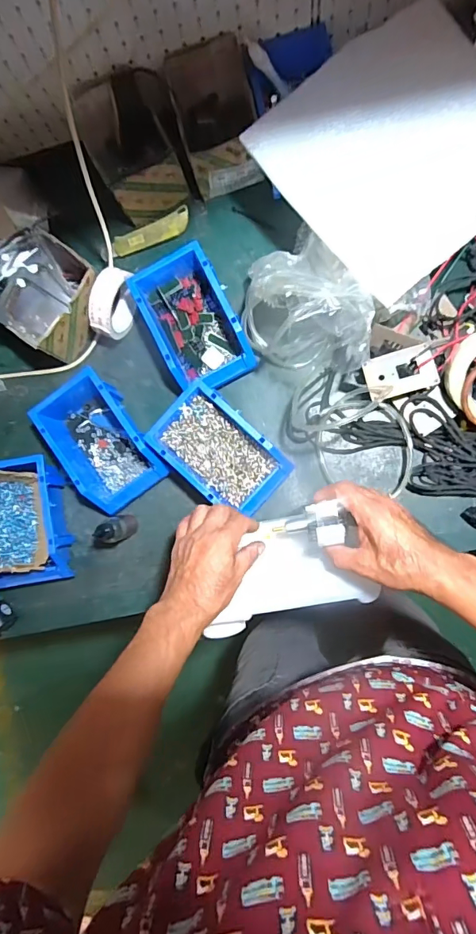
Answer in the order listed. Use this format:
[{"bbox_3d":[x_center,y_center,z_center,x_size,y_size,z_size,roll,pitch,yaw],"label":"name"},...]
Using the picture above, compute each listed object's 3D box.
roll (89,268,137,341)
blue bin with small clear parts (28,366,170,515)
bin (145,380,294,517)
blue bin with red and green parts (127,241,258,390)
[{"bbox_3d":[-0.180,-0.236,0.664,0.036,0.087,0.093,20,91,7],"label":"roll"},{"bbox_3d":[-0.202,-0.038,0.671,0.122,0.082,0.195,-37,85,4],"label":"blue bin with small clear parts"},{"bbox_3d":[-0.024,-0.020,0.645,0.182,0.068,0.116,43,93,6],"label":"bin"},{"bbox_3d":[-0.062,-0.206,0.651,0.113,0.069,0.184,-26,86,5],"label":"blue bin with red and green parts"}]

